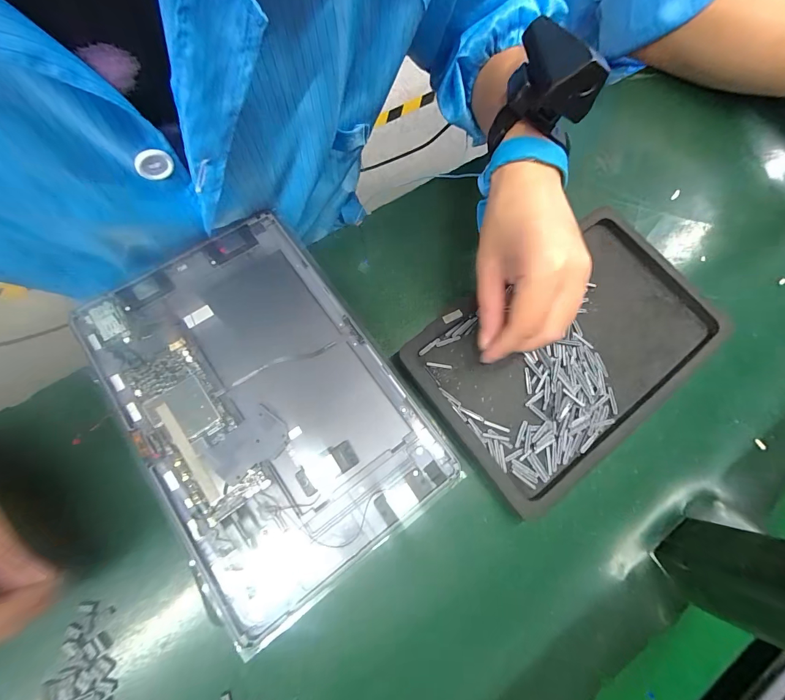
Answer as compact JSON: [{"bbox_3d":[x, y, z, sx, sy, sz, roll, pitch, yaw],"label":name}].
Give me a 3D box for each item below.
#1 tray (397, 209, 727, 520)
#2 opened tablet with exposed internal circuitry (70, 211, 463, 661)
[{"bbox_3d":[0.144,-0.005,0.289,0.252,0.022,0.148,-35,77,-12],"label":"tray"},{"bbox_3d":[-0.094,0.033,0.246,0.167,0.009,0.254,-34,78,-14],"label":"opened tablet with exposed internal circuitry"}]

